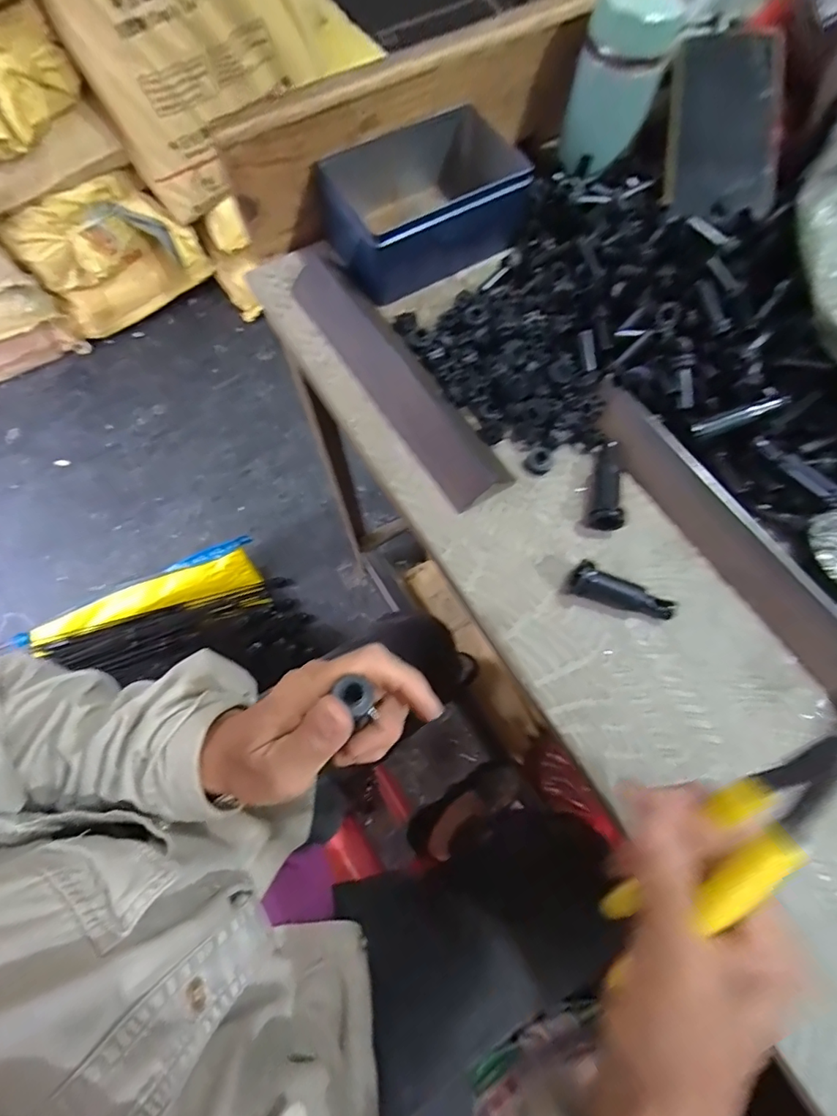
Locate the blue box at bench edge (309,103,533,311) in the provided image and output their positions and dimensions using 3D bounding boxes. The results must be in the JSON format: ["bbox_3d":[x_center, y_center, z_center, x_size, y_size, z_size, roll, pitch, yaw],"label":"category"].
[{"bbox_3d":[0.011,-0.290,0.408,0.161,0.064,0.100,-28,74,-12],"label":"blue box at bench edge"}]

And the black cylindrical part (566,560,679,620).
[{"bbox_3d":[0.133,0.024,0.323,0.068,0.021,0.020,19,71,4],"label":"black cylindrical part"}]

